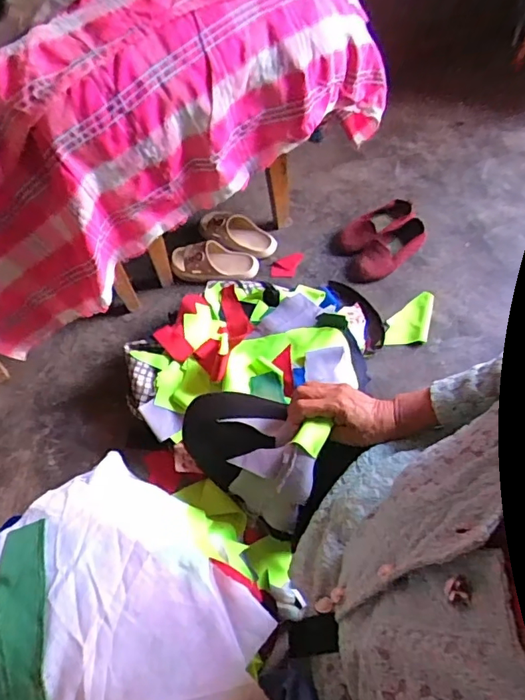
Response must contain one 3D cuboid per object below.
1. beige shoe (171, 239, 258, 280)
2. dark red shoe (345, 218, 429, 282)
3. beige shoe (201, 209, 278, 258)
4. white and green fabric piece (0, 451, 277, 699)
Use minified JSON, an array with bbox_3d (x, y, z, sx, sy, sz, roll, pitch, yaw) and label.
[{"bbox_3d":[-0.122,-0.229,1.274,0.220,0.070,0.096,1,57,4],"label":"beige shoe"},{"bbox_3d":[0.307,-0.241,1.263,0.234,0.051,0.089,-32,61,-14],"label":"dark red shoe"},{"bbox_3d":[-0.058,-0.300,1.321,0.192,0.047,0.096,22,63,17],"label":"beige shoe"},{"bbox_3d":[-0.165,0.292,0.505,0.322,0.052,0.299,38,66,23],"label":"white and green fabric piece"}]

